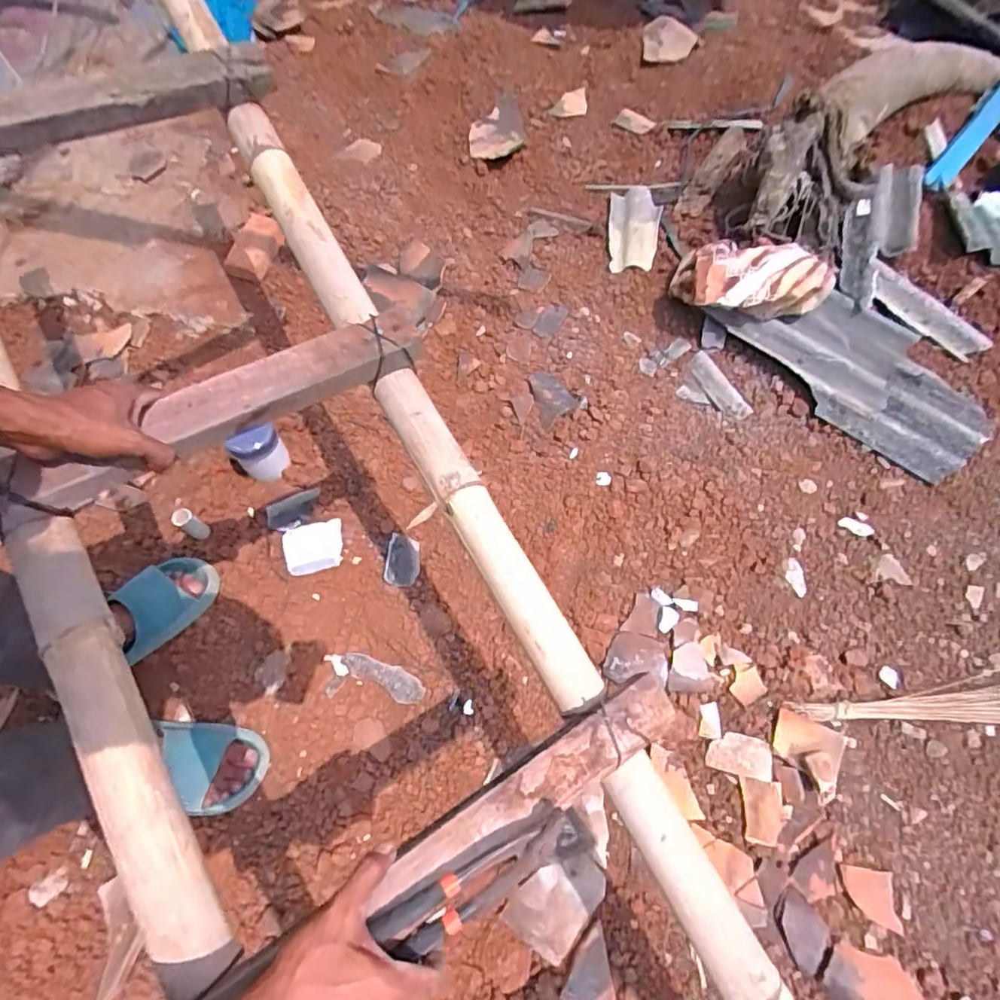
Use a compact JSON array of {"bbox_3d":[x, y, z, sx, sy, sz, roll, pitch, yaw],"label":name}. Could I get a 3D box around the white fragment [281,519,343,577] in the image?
[{"bbox_3d":[-0.341,0.090,1.060,0.111,0.035,0.091,-14,65,-4],"label":"white fragment"}]

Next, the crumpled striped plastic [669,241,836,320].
[{"bbox_3d":[0.521,-0.458,1.200,0.293,0.123,0.174,1,67,1],"label":"crumpled striped plastic"}]

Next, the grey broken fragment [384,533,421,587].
[{"bbox_3d":[-0.180,0.111,1.066,0.062,0.018,0.104,0,64,2],"label":"grey broken fragment"}]

